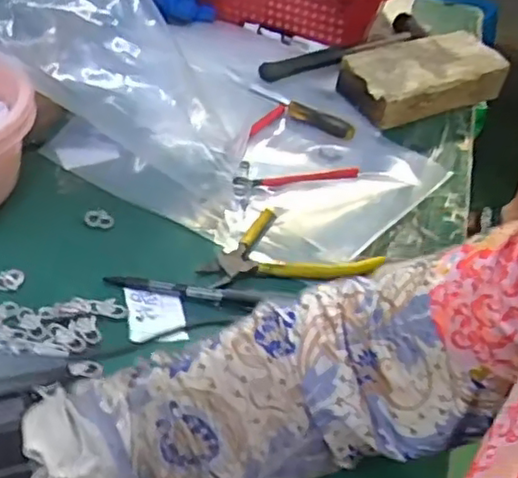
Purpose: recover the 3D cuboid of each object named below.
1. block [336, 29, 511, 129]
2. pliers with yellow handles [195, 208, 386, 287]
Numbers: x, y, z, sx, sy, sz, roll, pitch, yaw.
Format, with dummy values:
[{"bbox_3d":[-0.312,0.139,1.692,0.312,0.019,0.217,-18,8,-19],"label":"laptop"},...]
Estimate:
[{"bbox_3d":[0.187,-0.188,0.778,0.198,0.045,0.098,-16,49,-24],"label":"block"},{"bbox_3d":[0.026,0.006,0.566,0.149,0.017,0.071,-2,44,-12],"label":"pliers with yellow handles"}]

